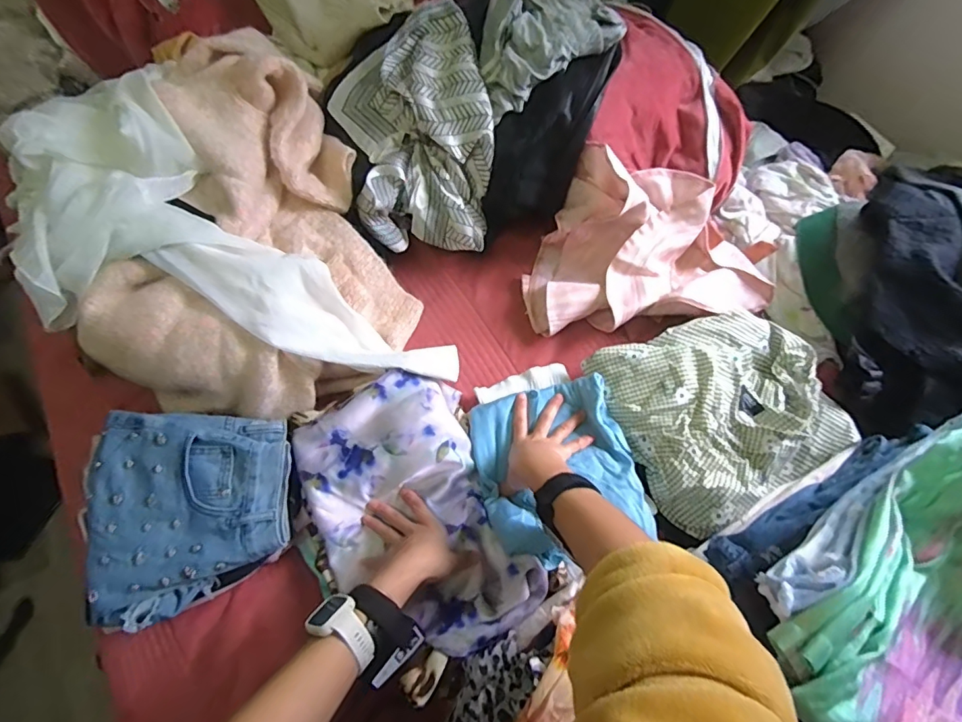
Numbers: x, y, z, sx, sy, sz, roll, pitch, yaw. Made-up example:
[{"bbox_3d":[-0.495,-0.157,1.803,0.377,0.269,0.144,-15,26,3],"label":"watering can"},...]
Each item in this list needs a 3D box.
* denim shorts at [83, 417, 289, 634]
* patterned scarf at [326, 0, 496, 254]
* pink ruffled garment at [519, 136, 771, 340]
[{"bbox_3d":[-0.351,0.180,0.599,0.235,0.041,0.237,-3,67,-4],"label":"denim shorts"},{"bbox_3d":[-0.101,-0.341,0.772,0.222,0.170,0.312,-11,68,-7],"label":"patterned scarf"},{"bbox_3d":[0.266,-0.168,0.763,0.367,0.167,0.234,4,67,0],"label":"pink ruffled garment"}]

